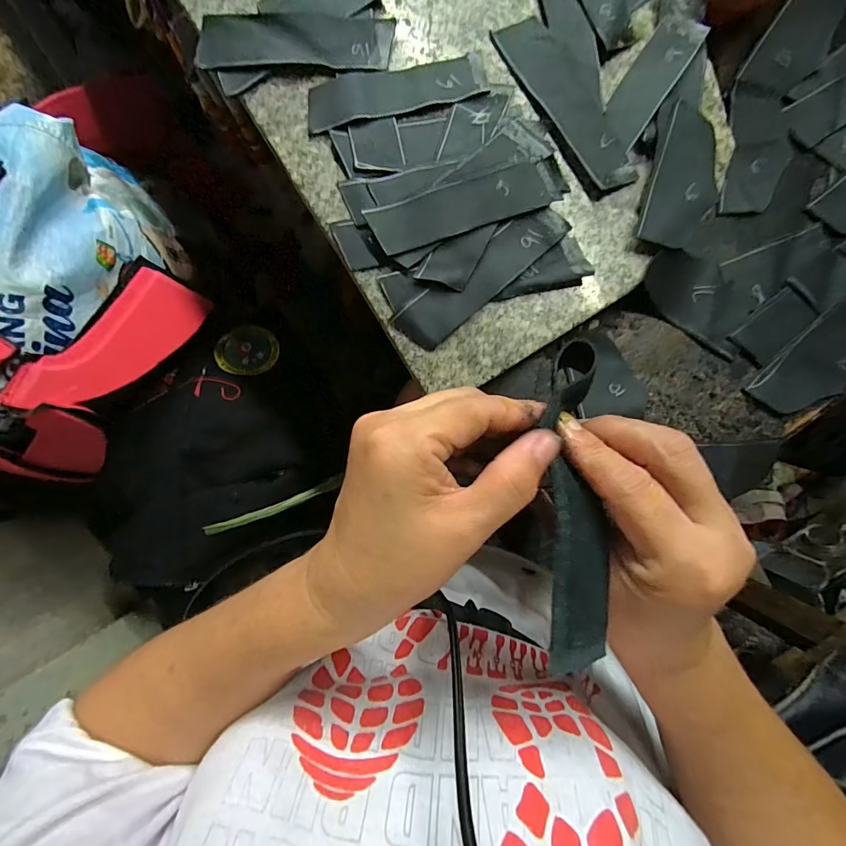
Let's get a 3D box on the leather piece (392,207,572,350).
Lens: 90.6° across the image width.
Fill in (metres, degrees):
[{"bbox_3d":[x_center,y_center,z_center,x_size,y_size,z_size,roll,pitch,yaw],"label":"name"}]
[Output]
[{"bbox_3d":[0.038,-0.090,0.257,0.118,0.005,0.029,-41,89,-3],"label":"leather piece"}]

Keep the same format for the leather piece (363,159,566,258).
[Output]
[{"bbox_3d":[0.028,-0.131,0.253,0.120,0.005,0.030,-16,96,-2],"label":"leather piece"}]

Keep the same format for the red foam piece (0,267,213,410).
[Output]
[{"bbox_3d":[-0.273,-0.077,0.380,0.056,0.047,0.188,31,51,-3],"label":"red foam piece"}]

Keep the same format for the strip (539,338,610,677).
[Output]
[{"bbox_3d":[0.067,0.034,0.185,0.027,0.016,0.139,1,82,-4],"label":"strip"}]

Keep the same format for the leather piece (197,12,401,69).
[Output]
[{"bbox_3d":[-0.078,-0.237,0.259,0.117,0.006,0.034,-2,88,-2],"label":"leather piece"}]

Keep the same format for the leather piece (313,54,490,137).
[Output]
[{"bbox_3d":[-0.018,-0.209,0.263,0.111,0.004,0.033,-15,83,-2],"label":"leather piece"}]

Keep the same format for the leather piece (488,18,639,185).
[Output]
[{"bbox_3d":[0.092,-0.203,0.265,0.034,0.004,0.123,-32,88,-3],"label":"leather piece"}]

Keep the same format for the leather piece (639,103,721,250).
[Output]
[{"bbox_3d":[0.167,-0.154,0.265,0.043,0.009,0.091,17,88,-1],"label":"leather piece"}]

